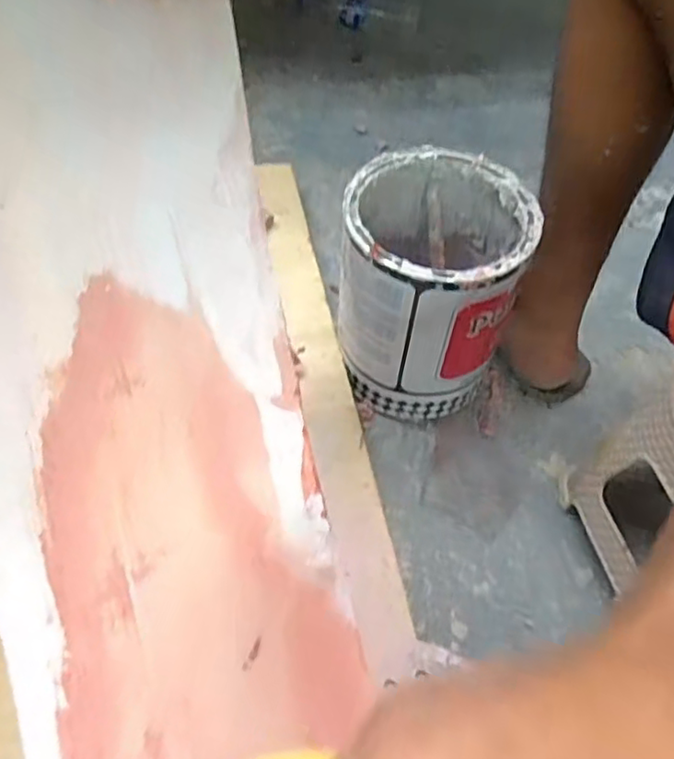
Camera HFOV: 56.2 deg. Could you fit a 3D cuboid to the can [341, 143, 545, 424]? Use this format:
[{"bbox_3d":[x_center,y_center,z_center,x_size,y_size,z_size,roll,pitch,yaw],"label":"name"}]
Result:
[{"bbox_3d":[0.084,-0.080,0.613,0.153,0.217,0.166,2,51,-3],"label":"can"}]

